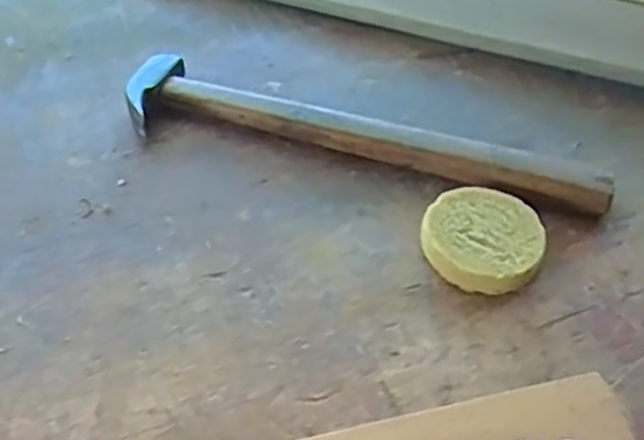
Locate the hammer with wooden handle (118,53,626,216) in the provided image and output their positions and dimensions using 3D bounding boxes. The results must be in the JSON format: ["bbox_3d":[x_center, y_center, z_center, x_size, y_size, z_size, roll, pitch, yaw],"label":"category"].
[{"bbox_3d":[0.027,-0.066,0.546,0.362,0.035,0.075,13,51,7],"label":"hammer with wooden handle"}]

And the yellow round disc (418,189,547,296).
[{"bbox_3d":[0.106,0.014,0.487,0.076,0.028,0.069,21,52,14],"label":"yellow round disc"}]

